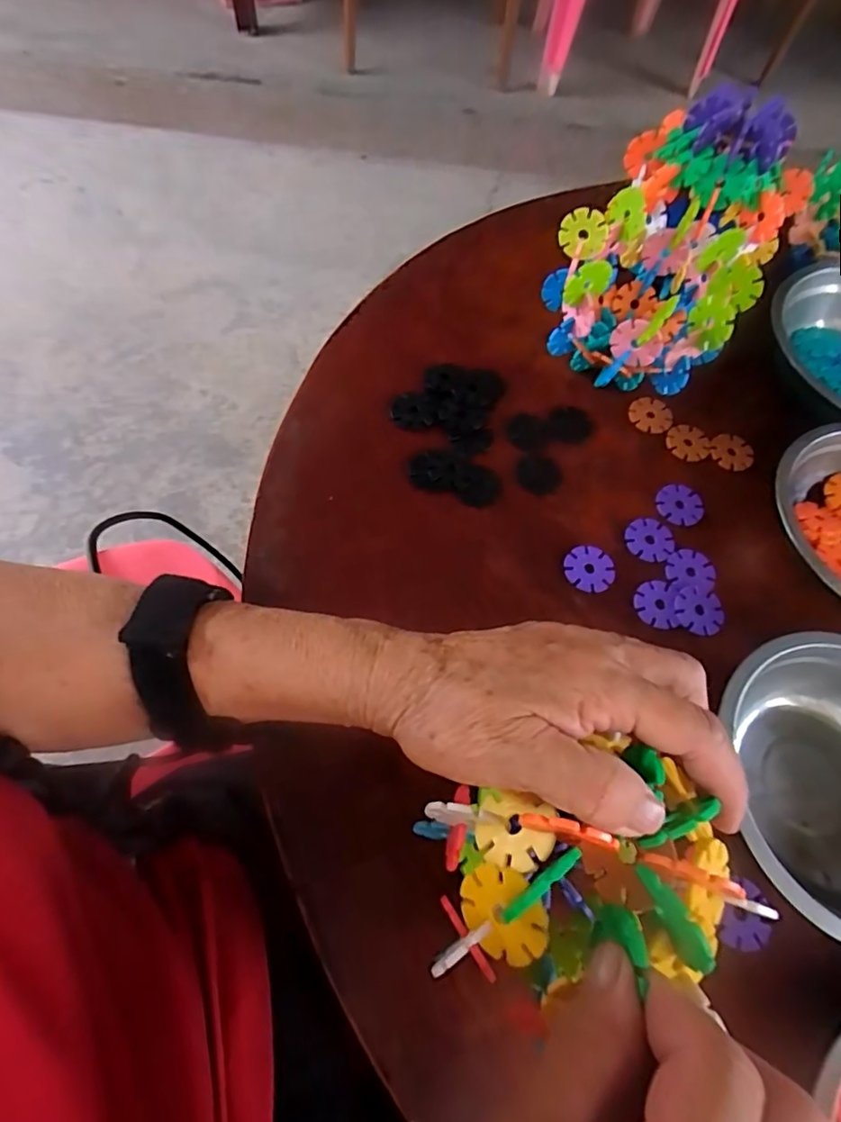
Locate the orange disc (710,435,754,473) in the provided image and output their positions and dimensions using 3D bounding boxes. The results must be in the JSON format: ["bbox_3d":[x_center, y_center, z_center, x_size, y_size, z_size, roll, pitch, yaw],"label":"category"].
[{"bbox_3d":[0.228,-0.080,0.405,0.031,0.004,0.029,2,65,-4],"label":"orange disc"}]

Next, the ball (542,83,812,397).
[{"bbox_3d":[0.174,-0.214,0.394,0.125,0.121,0.194,33,69,11],"label":"ball"}]

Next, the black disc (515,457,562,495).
[{"bbox_3d":[0.083,-0.060,0.382,0.030,0.004,0.030,2,65,-4],"label":"black disc"}]

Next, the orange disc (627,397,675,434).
[{"bbox_3d":[0.172,-0.108,0.412,0.033,0.004,0.029,1,65,-4],"label":"orange disc"}]

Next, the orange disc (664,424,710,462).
[{"bbox_3d":[0.196,-0.087,0.404,0.031,0.004,0.030,2,65,-4],"label":"orange disc"}]

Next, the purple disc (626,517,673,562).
[{"bbox_3d":[0.151,-0.014,0.365,0.031,0.004,0.031,2,65,-4],"label":"purple disc"}]

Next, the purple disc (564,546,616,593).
[{"bbox_3d":[0.108,0.005,0.353,0.032,0.004,0.031,2,65,-4],"label":"purple disc"}]

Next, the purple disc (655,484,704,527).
[{"bbox_3d":[0.179,-0.039,0.383,0.032,0.004,0.031,2,65,-4],"label":"purple disc"}]

